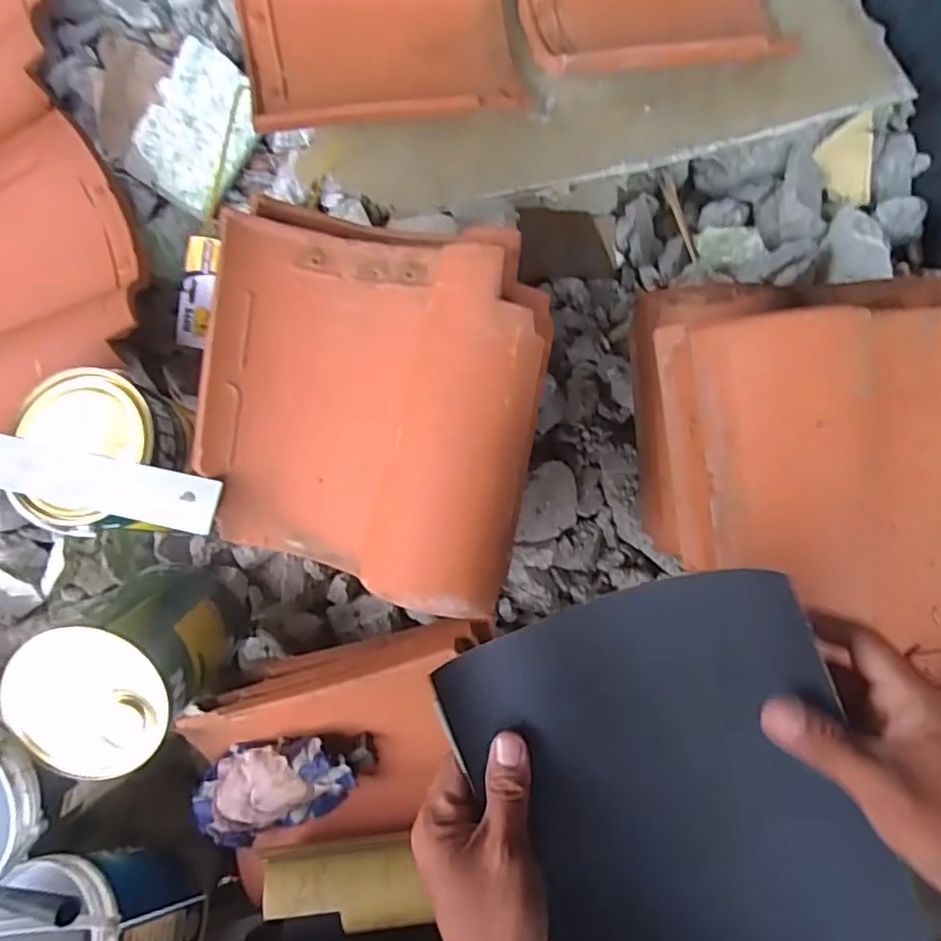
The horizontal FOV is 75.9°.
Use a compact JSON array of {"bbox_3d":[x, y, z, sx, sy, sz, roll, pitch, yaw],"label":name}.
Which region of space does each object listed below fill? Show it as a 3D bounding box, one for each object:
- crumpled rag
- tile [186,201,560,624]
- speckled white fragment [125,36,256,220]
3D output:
[{"bbox_3d":[-0.212,0.348,0.667,0.166,0.061,0.108,-18,85,2],"label":"crumpled rag"},{"bbox_3d":[-0.103,-0.054,0.566,0.316,0.065,0.332,12,96,16],"label":"tile"},{"bbox_3d":[-0.363,-0.454,0.804,0.126,0.015,0.192,30,96,-13],"label":"speckled white fragment"}]

